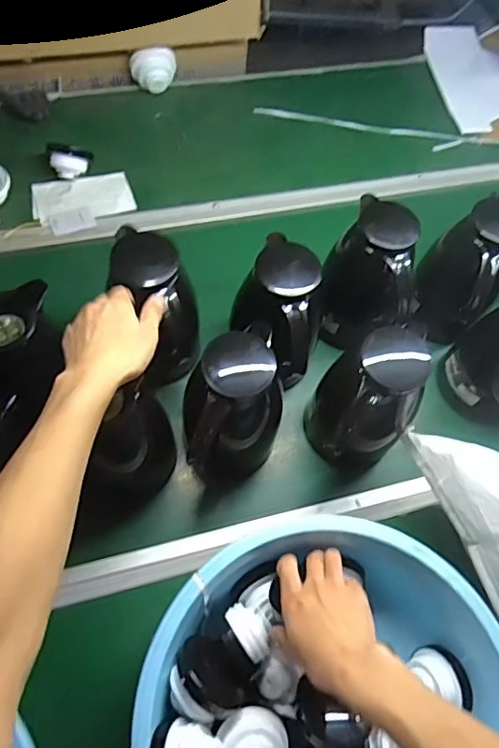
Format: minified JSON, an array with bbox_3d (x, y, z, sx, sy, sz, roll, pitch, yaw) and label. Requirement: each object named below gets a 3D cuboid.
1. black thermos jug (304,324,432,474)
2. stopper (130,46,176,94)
[{"bbox_3d":[0.141,0.041,0.668,0.114,0.231,0.128,-6,62,-6],"label":"black thermos jug"},{"bbox_3d":[-0.185,-0.591,1.027,0.091,0.061,0.047,-11,63,-8],"label":"stopper"}]

